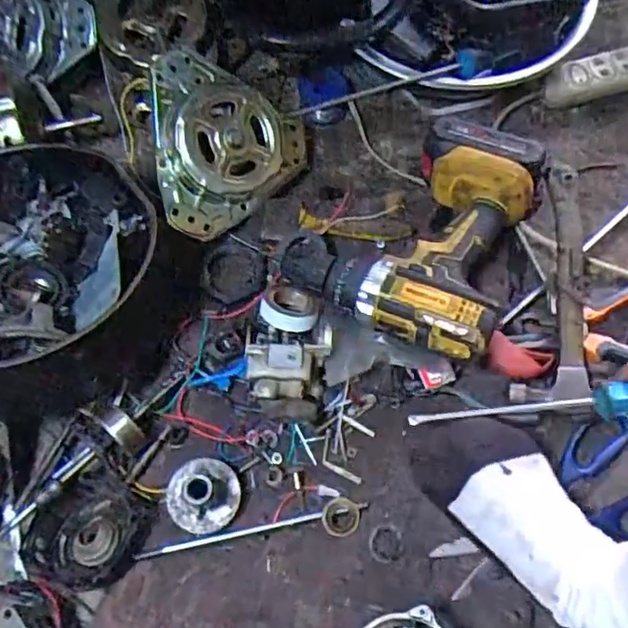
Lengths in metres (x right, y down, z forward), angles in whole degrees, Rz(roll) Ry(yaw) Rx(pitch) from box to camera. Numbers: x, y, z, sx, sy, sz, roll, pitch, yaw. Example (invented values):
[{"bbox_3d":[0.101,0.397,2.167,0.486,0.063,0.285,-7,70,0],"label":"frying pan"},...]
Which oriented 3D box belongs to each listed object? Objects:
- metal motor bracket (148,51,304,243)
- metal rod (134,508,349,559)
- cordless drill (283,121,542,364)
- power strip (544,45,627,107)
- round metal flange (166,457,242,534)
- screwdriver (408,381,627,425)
[{"bbox_3d":[-0.089,-0.151,0.579,0.150,0.045,0.150,34,78,-25],"label":"metal motor bracket"},{"bbox_3d":[-0.058,0.178,0.498,0.173,0.004,0.006,-11,67,-4],"label":"metal rod"},{"bbox_3d":[0.093,-0.081,0.565,0.182,0.074,0.211,23,68,12],"label":"cordless drill"},{"bbox_3d":[0.338,-0.271,0.669,0.190,0.023,0.050,-15,67,-5],"label":"power strip"},{"bbox_3d":[-0.090,0.142,0.484,0.056,0.052,0.056,0,67,1],"label":"round metal flange"},{"bbox_3d":[0.181,0.071,0.474,0.209,0.027,0.023,-9,66,13],"label":"screwdriver"}]

